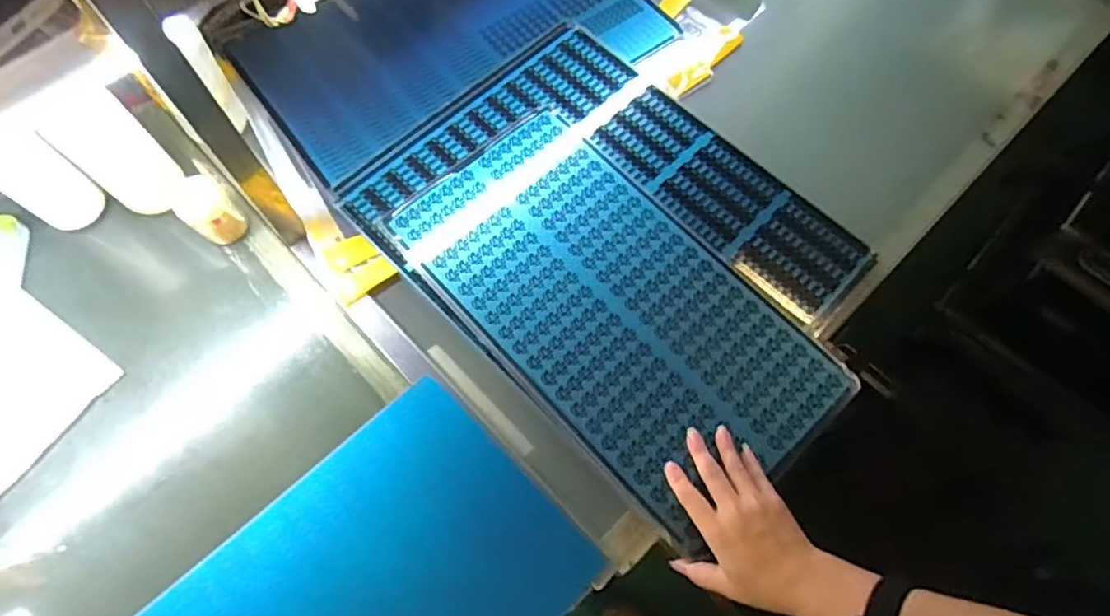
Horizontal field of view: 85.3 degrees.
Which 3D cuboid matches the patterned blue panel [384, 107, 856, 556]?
[{"bbox_3d":[0.063,-0.012,0.670,0.262,0.010,0.483,-39,73,-16],"label":"patterned blue panel"}]

